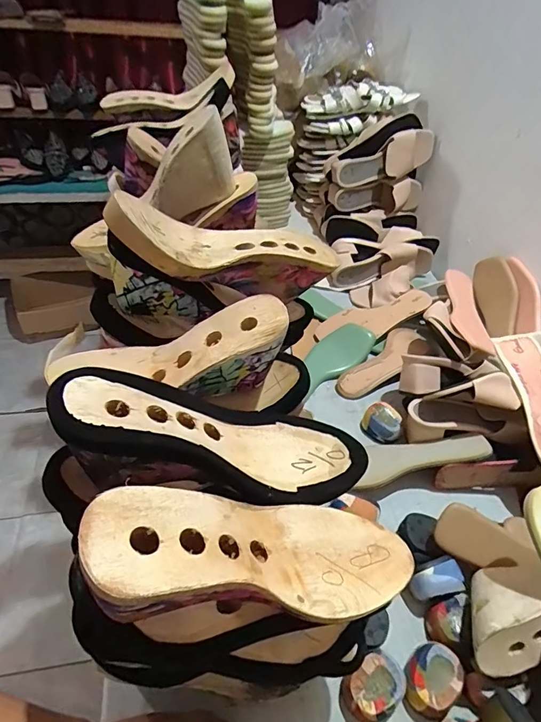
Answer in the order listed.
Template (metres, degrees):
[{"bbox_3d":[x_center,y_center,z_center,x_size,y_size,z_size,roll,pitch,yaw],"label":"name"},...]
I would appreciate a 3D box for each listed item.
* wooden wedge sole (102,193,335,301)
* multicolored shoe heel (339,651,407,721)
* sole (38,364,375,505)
[{"bbox_3d":[-0.049,-0.113,0.455,0.244,0.078,0.081,6,41,-30],"label":"wooden wedge sole"},{"bbox_3d":[0.103,0.334,0.429,0.063,0.040,0.050,-23,52,-26],"label":"multicolored shoe heel"},{"bbox_3d":[-0.036,0.057,0.329,0.245,0.055,0.085,19,38,-30],"label":"sole"}]

